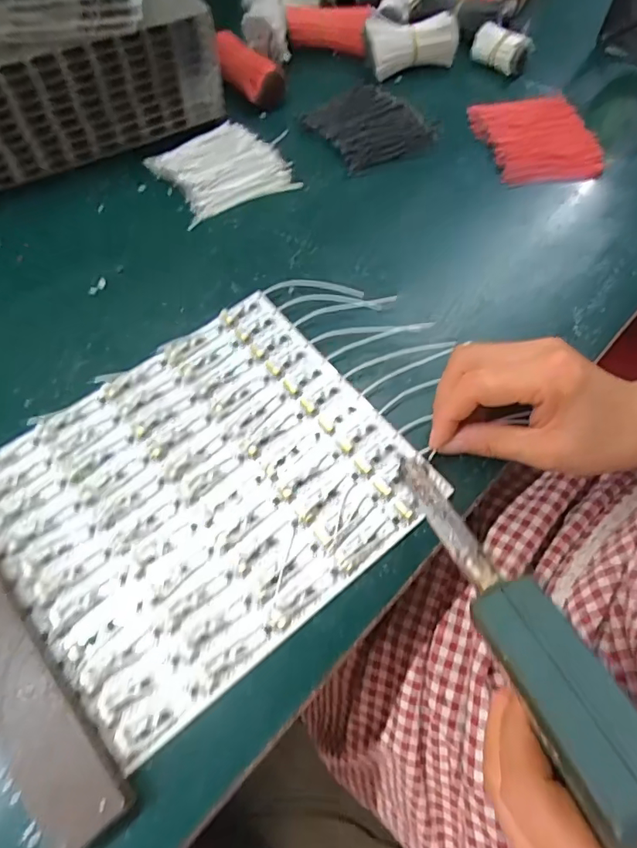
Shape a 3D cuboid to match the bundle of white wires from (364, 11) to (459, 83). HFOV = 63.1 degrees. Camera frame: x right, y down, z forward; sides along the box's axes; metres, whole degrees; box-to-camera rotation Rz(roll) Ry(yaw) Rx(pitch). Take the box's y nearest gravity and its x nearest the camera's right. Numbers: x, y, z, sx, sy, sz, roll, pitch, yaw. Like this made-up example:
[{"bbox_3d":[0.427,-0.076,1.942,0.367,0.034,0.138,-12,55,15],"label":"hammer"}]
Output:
[{"bbox_3d":[0.092,-0.377,0.509,0.083,0.042,0.034,-8,65,-5],"label":"bundle of white wires"}]

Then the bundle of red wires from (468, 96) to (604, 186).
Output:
[{"bbox_3d":[0.192,-0.259,0.465,0.097,0.011,0.108,-7,64,-1],"label":"bundle of red wires"}]

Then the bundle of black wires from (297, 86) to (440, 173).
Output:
[{"bbox_3d":[0.047,-0.274,0.475,0.093,0.022,0.085,-25,67,-13],"label":"bundle of black wires"}]

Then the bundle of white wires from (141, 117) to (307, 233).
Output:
[{"bbox_3d":[-0.080,-0.223,0.448,0.108,0.014,0.090,-26,68,-13],"label":"bundle of white wires"}]

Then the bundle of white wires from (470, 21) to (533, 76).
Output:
[{"bbox_3d":[0.176,-0.363,0.501,0.050,0.029,0.032,33,68,14],"label":"bundle of white wires"}]

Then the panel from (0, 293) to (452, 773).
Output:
[{"bbox_3d":[-0.069,0.036,0.311,0.223,0.012,0.190,-36,70,-17],"label":"panel"}]

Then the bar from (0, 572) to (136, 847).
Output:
[{"bbox_3d":[-0.162,0.112,0.261,0.035,0.015,0.201,-39,71,-17],"label":"bar"}]

